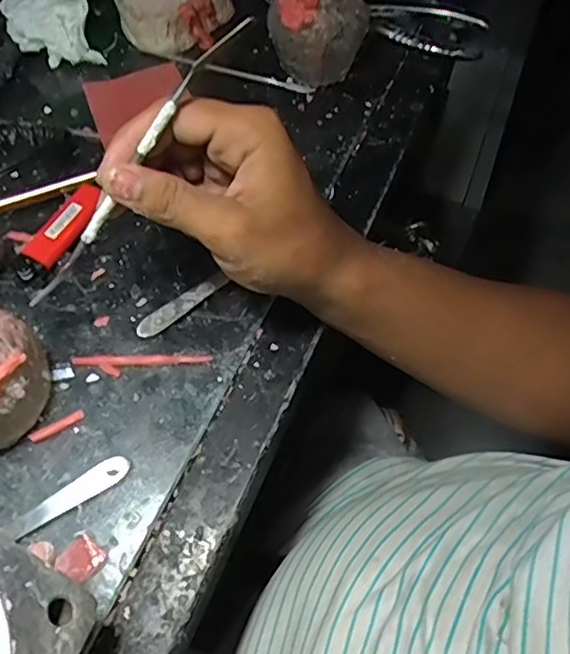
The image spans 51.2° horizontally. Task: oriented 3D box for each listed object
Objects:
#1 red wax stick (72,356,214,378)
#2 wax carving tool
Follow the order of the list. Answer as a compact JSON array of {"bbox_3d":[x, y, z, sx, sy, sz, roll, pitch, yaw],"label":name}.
[{"bbox_3d":[-0.082,0.022,0.341,0.078,0.004,0.012,-1,59,-3],"label":"red wax stick"},{"bbox_3d":[-0.076,-0.074,0.290,0.182,0.006,0.012,-48,64,20],"label":"wax carving tool"}]

